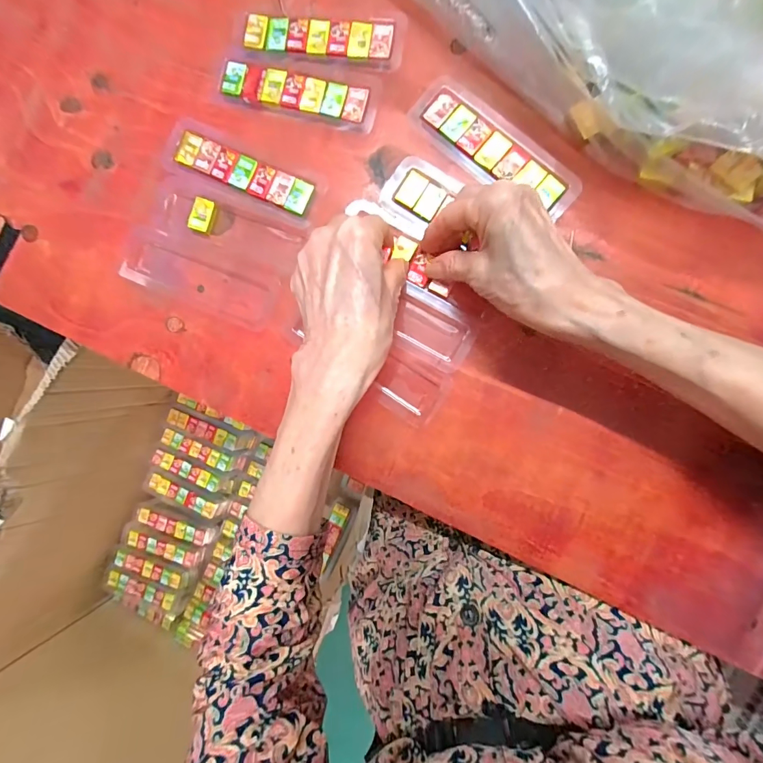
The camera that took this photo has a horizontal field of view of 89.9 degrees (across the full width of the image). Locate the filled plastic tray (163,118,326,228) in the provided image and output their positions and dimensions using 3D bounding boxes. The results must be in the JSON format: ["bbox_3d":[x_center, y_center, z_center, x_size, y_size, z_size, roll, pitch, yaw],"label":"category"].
[{"bbox_3d":[-0.113,-0.170,0.310,0.140,0.006,0.041,26,93,6],"label":"filled plastic tray"}]

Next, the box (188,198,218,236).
[{"bbox_3d":[-0.146,-0.136,0.314,0.019,0.008,0.027,15,92,6],"label":"box"}]

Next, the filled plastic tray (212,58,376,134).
[{"bbox_3d":[-0.070,-0.229,0.303,0.137,0.006,0.035,15,92,6],"label":"filled plastic tray"}]

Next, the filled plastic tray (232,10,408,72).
[{"bbox_3d":[-0.051,-0.274,0.300,0.142,0.005,0.050,9,91,7],"label":"filled plastic tray"}]

